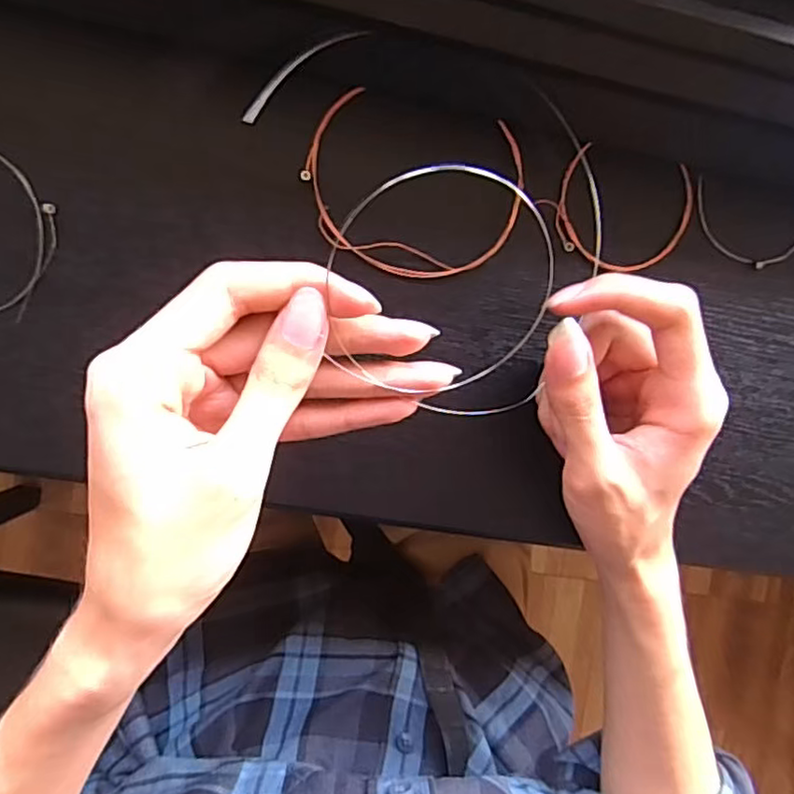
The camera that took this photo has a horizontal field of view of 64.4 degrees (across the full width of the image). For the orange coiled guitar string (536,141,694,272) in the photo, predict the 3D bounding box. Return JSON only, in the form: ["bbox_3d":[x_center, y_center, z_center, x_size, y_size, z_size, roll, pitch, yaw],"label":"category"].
[{"bbox_3d":[0.103,-0.087,0.298,0.073,0.010,0.052,9,90,-9],"label":"orange coiled guitar string"}]

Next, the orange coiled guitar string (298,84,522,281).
[{"bbox_3d":[0.007,-0.092,0.281,0.090,0.017,0.070,9,90,-9],"label":"orange coiled guitar string"}]

